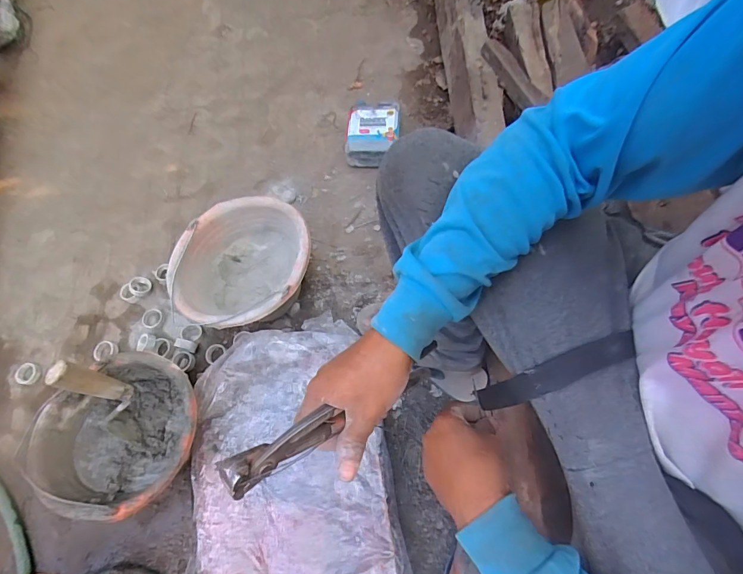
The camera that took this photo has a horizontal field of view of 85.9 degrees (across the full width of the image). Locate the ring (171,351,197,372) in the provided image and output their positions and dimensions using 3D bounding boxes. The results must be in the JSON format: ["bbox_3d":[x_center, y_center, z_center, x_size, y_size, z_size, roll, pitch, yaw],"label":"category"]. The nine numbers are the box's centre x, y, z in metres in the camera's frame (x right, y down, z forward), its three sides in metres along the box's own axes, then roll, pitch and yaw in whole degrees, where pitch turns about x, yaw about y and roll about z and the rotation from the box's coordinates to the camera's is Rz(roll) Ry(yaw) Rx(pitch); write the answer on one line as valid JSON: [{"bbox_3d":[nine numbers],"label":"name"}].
[{"bbox_3d":[-0.386,0.152,0.824,0.043,0.015,0.039,16,69,10],"label":"ring"}]

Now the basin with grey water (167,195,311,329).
[{"bbox_3d":[-0.239,-0.028,0.784,0.244,0.143,0.243,-2,68,5],"label":"basin with grey water"}]

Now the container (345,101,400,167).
[{"bbox_3d":[0.006,-0.376,0.974,0.123,0.070,0.162,5,68,5],"label":"container"}]

